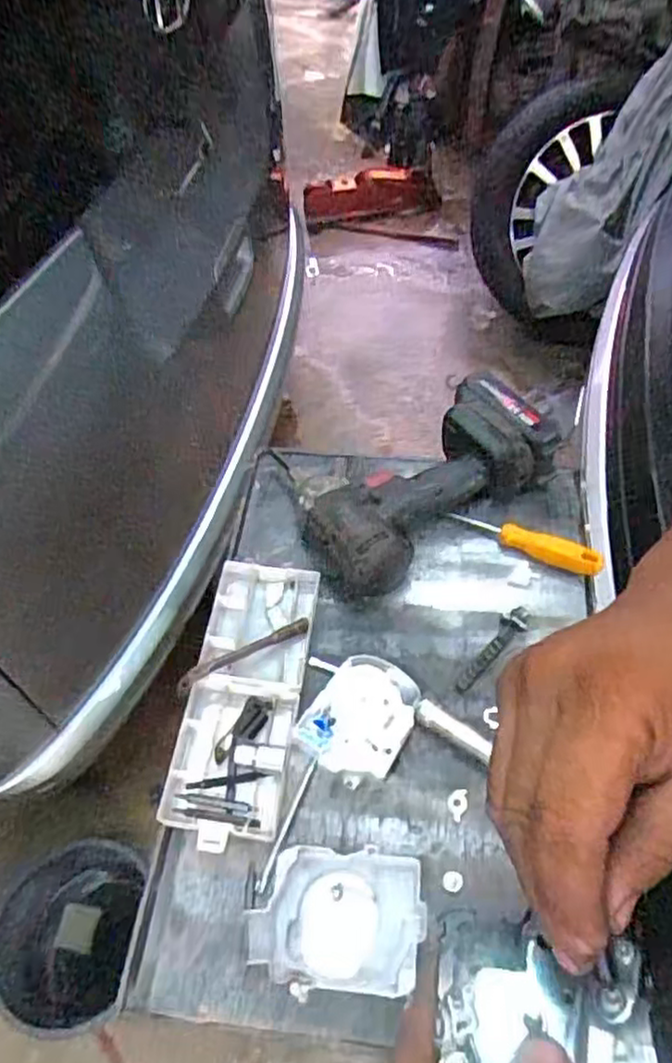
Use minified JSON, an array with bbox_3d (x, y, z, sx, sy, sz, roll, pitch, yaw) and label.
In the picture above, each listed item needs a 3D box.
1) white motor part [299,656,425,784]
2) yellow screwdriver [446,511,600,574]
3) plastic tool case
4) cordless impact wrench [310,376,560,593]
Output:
[{"bbox_3d":[0.016,0.142,0.534,0.083,0.027,0.090,15,58,13],"label":"white motor part"},{"bbox_3d":[0.168,0.007,0.619,0.136,0.024,0.023,22,59,17],"label":"yellow screwdriver"},{"bbox_3d":[-0.073,0.129,0.557,0.084,0.030,0.224,4,56,6],"label":"plastic tool case"},{"bbox_3d":[0.080,-0.042,0.626,0.228,0.074,0.111,-31,60,-17],"label":"cordless impact wrench"}]

